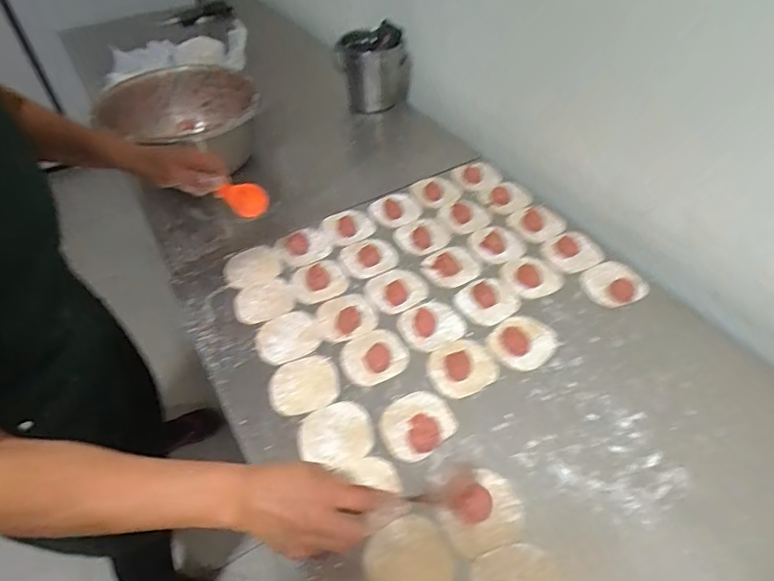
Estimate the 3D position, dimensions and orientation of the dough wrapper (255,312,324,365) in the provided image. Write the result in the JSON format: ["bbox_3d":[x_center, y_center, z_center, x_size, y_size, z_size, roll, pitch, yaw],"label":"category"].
[{"bbox_3d":[-0.133,0.063,0.676,0.086,0.004,0.074,-20,52,-15],"label":"dough wrapper"}]

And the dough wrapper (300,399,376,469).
[{"bbox_3d":[-0.059,0.166,0.578,0.085,0.004,0.076,-20,52,-15],"label":"dough wrapper"}]

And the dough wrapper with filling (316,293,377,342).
[{"bbox_3d":[-0.056,0.033,0.689,0.079,0.008,0.075,-18,51,-14],"label":"dough wrapper with filling"}]

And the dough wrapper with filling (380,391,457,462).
[{"bbox_3d":[0.035,0.153,0.581,0.087,0.013,0.073,-27,54,-20],"label":"dough wrapper with filling"}]

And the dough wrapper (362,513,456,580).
[{"bbox_3d":[0.021,0.264,0.487,0.082,0.010,0.075,-1,49,1],"label":"dough wrapper"}]

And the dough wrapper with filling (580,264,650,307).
[{"bbox_3d":[0.326,-0.011,0.717,0.084,0.017,0.073,-12,50,-9],"label":"dough wrapper with filling"}]

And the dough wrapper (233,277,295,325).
[{"bbox_3d":[-0.177,0.015,0.721,0.083,0.004,0.074,-22,52,-16],"label":"dough wrapper"}]

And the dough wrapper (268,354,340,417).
[{"bbox_3d":[-0.104,0.117,0.624,0.085,0.004,0.078,-1,49,1],"label":"dough wrapper"}]

